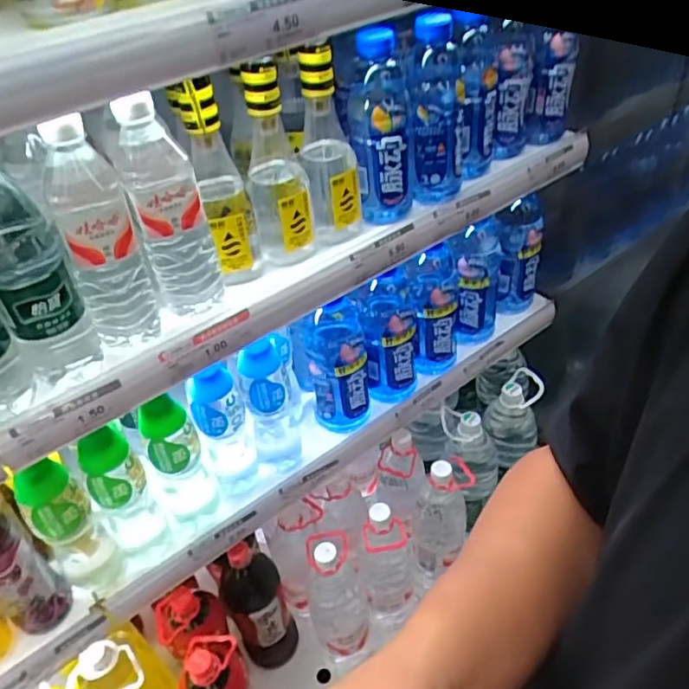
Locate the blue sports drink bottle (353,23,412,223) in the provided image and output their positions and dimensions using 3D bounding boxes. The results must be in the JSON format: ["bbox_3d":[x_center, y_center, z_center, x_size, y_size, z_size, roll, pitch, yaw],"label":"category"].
[{"bbox_3d":[0.040,-0.235,0.664,0.068,0.202,0.058,-2,40,5],"label":"blue sports drink bottle"}]

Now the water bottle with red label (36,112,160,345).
[{"bbox_3d":[-0.214,-0.093,0.523,0.060,0.210,0.055,-18,41,-14],"label":"water bottle with red label"}]

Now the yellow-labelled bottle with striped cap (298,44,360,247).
[{"bbox_3d":[-0.018,-0.215,0.654,0.060,0.202,0.071,-5,39,1],"label":"yellow-labelled bottle with striped cap"}]

